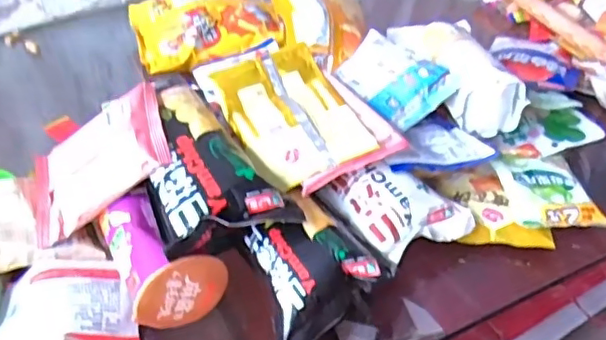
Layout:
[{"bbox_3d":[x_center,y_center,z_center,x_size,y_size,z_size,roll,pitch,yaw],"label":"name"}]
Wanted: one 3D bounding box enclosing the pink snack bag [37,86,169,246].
[{"bbox_3d":[-0.181,-0.009,0.504,0.135,0.020,0.098,-33,56,11],"label":"pink snack bag"}]

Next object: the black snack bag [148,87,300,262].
[{"bbox_3d":[-0.089,-0.013,0.496,0.104,0.040,0.194,-15,41,-20],"label":"black snack bag"}]

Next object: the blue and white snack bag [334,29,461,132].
[{"bbox_3d":[0.089,-0.094,0.586,0.110,0.026,0.094,38,63,17],"label":"blue and white snack bag"}]

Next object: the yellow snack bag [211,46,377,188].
[{"bbox_3d":[-0.011,-0.054,0.534,0.101,0.046,0.148,-16,41,-21],"label":"yellow snack bag"}]

